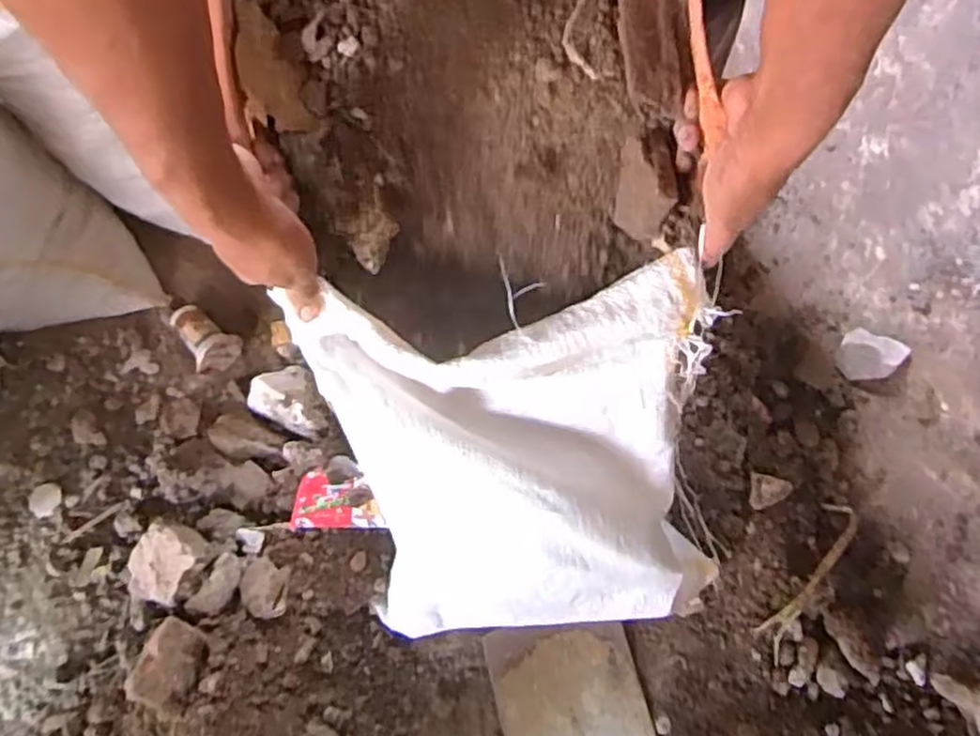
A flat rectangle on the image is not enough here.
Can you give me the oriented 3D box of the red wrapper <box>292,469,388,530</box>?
[{"bbox_3d":[-0.183,0.160,0.896,0.108,0.016,0.066,-1,79,0],"label":"red wrapper"}]

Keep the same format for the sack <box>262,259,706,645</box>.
[{"bbox_3d":[0.033,0.105,0.695,0.356,0.461,0.120,2,41,7],"label":"sack"}]

